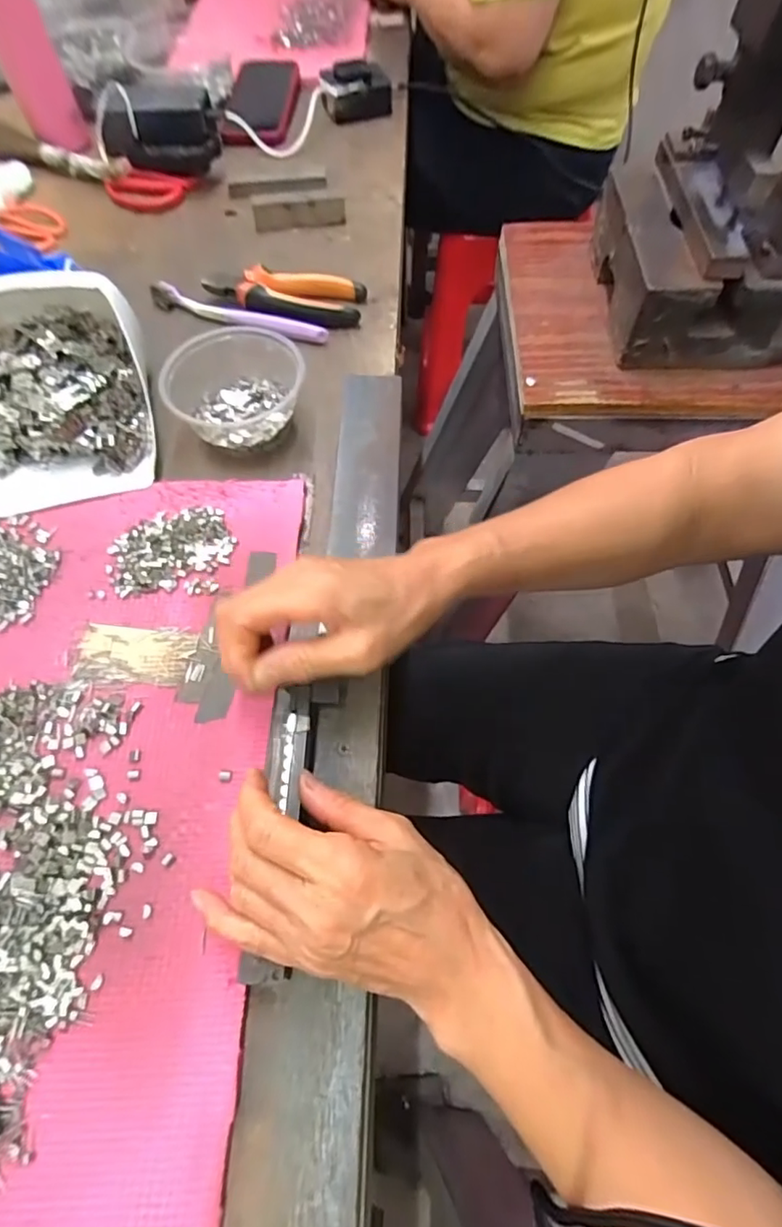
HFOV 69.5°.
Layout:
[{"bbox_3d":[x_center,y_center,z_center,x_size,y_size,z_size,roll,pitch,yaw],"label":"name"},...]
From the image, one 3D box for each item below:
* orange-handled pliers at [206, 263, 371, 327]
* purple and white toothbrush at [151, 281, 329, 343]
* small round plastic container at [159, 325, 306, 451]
[{"bbox_3d":[-0.101,-0.297,0.529,0.147,0.020,0.062,10,63,8],"label":"orange-handled pliers"},{"bbox_3d":[-0.145,-0.280,0.521,0.182,0.011,0.020,19,64,8],"label":"purple and white toothbrush"},{"bbox_3d":[-0.120,-0.178,0.446,0.096,0.050,0.093,-1,62,2],"label":"small round plastic container"}]

